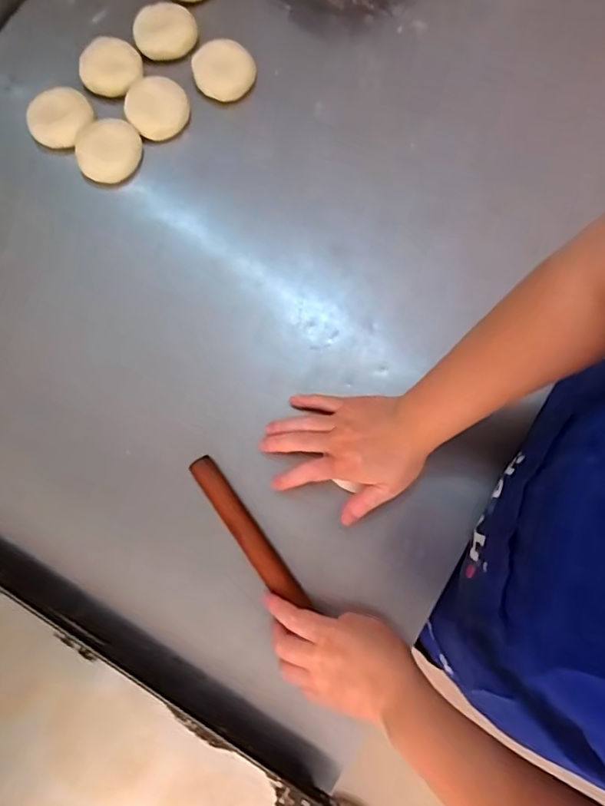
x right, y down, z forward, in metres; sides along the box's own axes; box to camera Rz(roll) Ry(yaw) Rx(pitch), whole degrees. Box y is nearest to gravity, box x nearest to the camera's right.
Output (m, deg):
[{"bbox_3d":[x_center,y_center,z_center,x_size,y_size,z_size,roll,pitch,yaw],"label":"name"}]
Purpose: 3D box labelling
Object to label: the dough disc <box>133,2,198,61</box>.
[{"bbox_3d":[-0.164,-0.445,0.658,0.074,0.025,0.060,-9,79,-2],"label":"dough disc"}]

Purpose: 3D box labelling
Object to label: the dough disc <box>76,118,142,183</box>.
[{"bbox_3d":[-0.220,-0.289,0.624,0.072,0.029,0.058,-24,80,-5],"label":"dough disc"}]

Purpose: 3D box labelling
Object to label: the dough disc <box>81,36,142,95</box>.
[{"bbox_3d":[-0.226,-0.396,0.653,0.070,0.030,0.065,0,79,0],"label":"dough disc"}]

